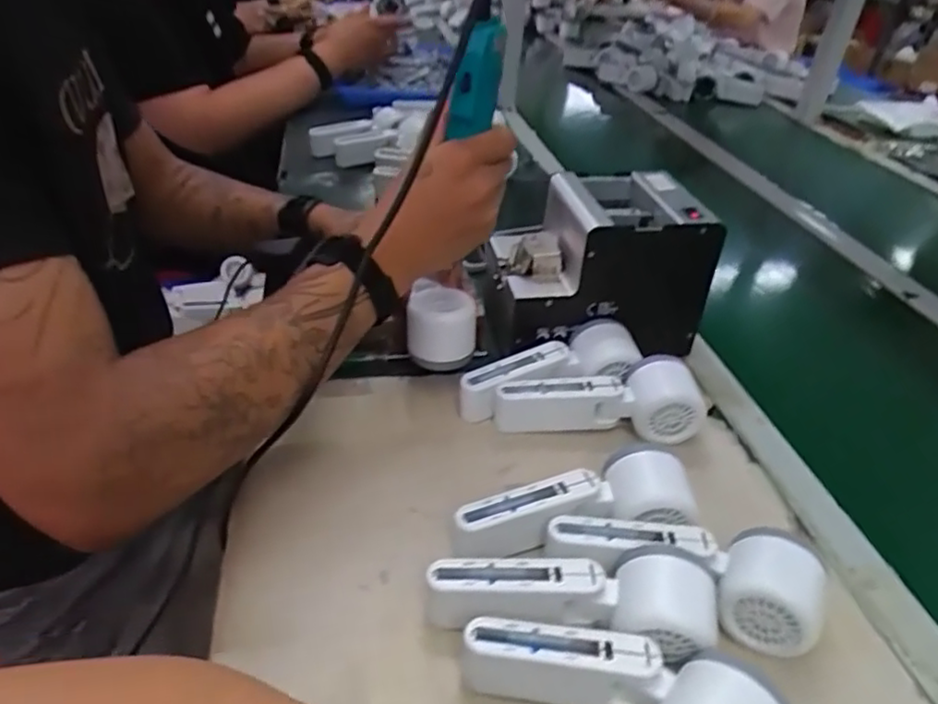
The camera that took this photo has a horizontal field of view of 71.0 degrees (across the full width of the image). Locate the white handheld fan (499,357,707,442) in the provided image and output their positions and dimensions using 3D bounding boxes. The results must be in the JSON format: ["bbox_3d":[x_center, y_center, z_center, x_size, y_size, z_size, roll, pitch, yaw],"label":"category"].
[{"bbox_3d":[0.106,0.043,0.546,0.164,0.051,0.053,0,35,-7],"label":"white handheld fan"}]

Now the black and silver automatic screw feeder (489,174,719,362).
[{"bbox_3d":[0.119,-0.076,0.634,0.181,0.153,0.123,-2,36,-11],"label":"black and silver automatic screw feeder"}]

